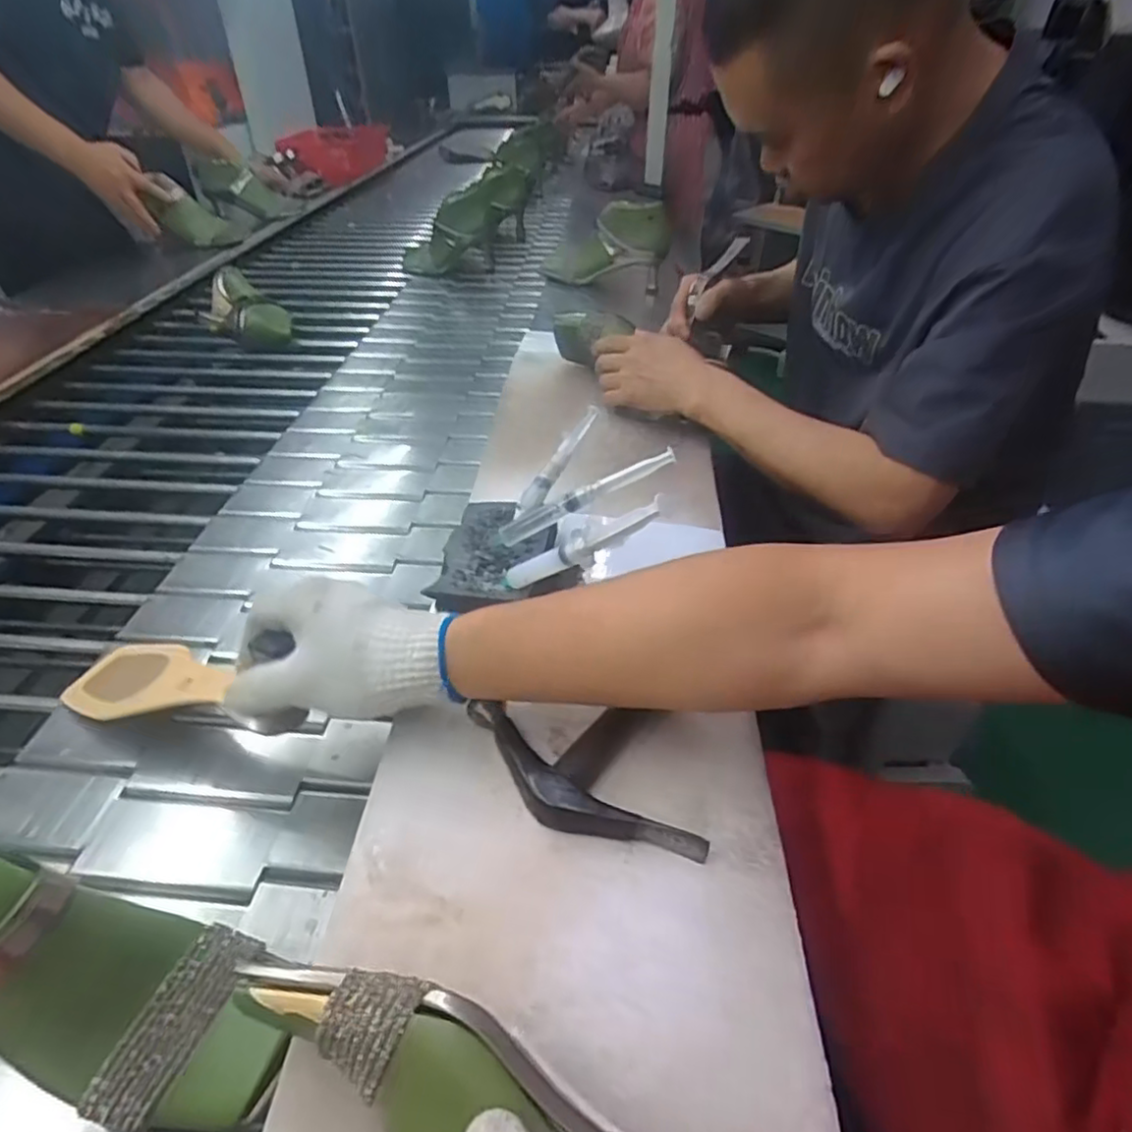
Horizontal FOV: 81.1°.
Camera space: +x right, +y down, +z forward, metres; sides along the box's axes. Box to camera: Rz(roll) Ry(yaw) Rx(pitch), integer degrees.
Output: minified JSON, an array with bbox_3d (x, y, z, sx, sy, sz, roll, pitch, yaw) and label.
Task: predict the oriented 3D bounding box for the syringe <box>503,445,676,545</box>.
[{"bbox_3d":[0.015,-0.058,0.541,0.156,0.018,0.012,-26,42,4],"label":"syringe"}]

